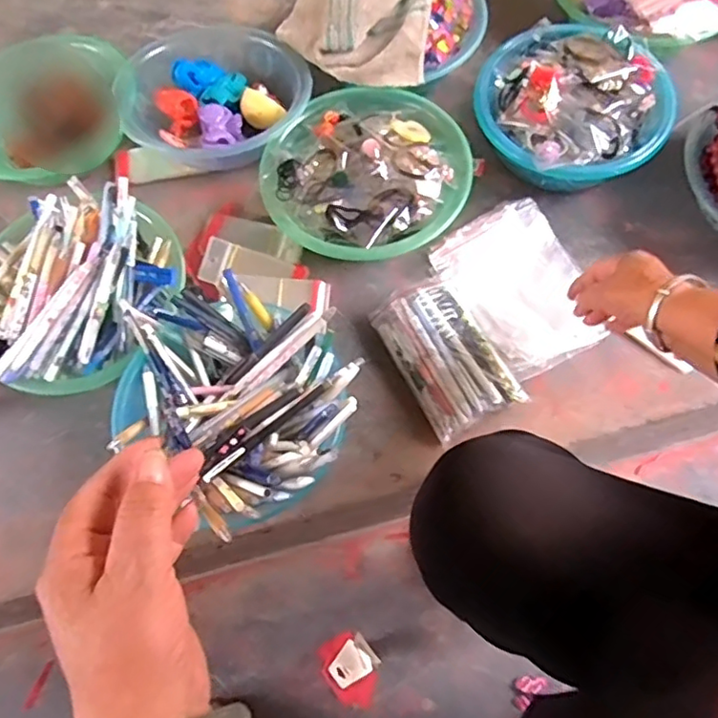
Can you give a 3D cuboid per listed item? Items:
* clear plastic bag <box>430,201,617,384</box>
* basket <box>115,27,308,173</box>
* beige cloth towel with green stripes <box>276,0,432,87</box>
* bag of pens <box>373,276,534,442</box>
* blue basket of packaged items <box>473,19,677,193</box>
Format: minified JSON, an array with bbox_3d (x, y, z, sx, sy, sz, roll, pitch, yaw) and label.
[{"bbox_3d":[0.188,-0.086,0.678,0.147,0.030,0.188,-31,68,-10],"label":"clear plastic bag"},{"bbox_3d":[-0.179,-0.325,0.777,0.233,0.083,0.204,-7,66,1],"label":"basket"},{"bbox_3d":[-0.004,-0.443,0.747,0.190,0.053,0.205,7,67,6],"label":"beige cloth towel with green stripes"},{"bbox_3d":[0.092,-0.007,0.640,0.099,0.045,0.158,-27,68,-8],"label":"bag of pens"},{"bbox_3d":[0.249,-0.294,0.723,0.210,0.108,0.205,-1,66,3],"label":"blue basket of packaged items"}]

